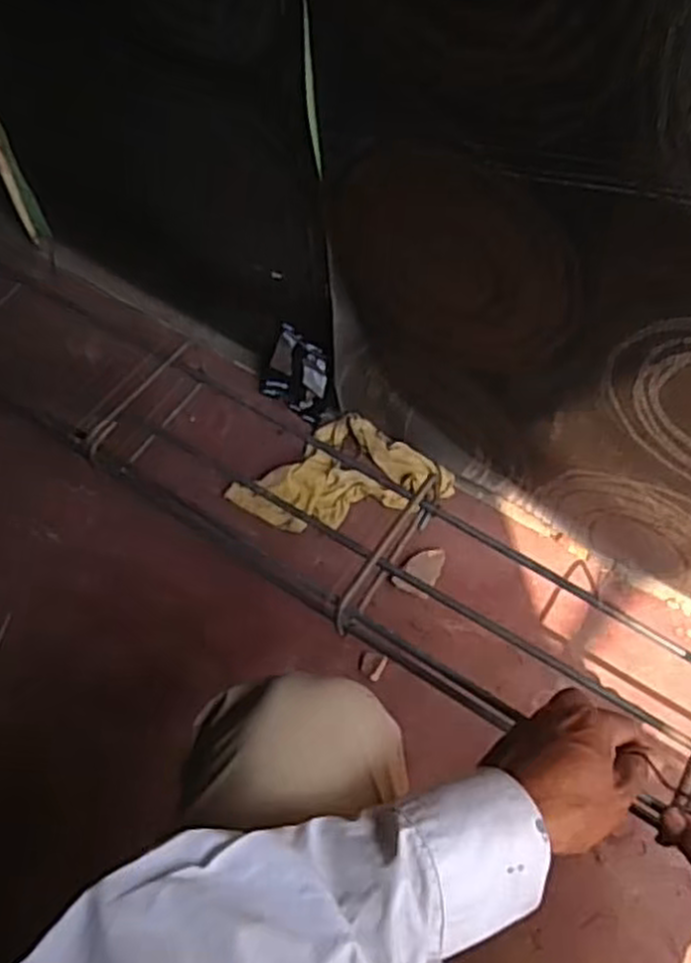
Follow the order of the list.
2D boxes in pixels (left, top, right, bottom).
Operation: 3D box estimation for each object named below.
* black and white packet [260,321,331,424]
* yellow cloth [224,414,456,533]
[{"bbox_3d":[-0.061,-0.135,0.975,0.087,0.109,0.008,33,43,16],"label":"black and white packet"},{"bbox_3d":[-0.011,-0.015,0.951,0.254,0.031,0.134,-11,59,-2],"label":"yellow cloth"}]

